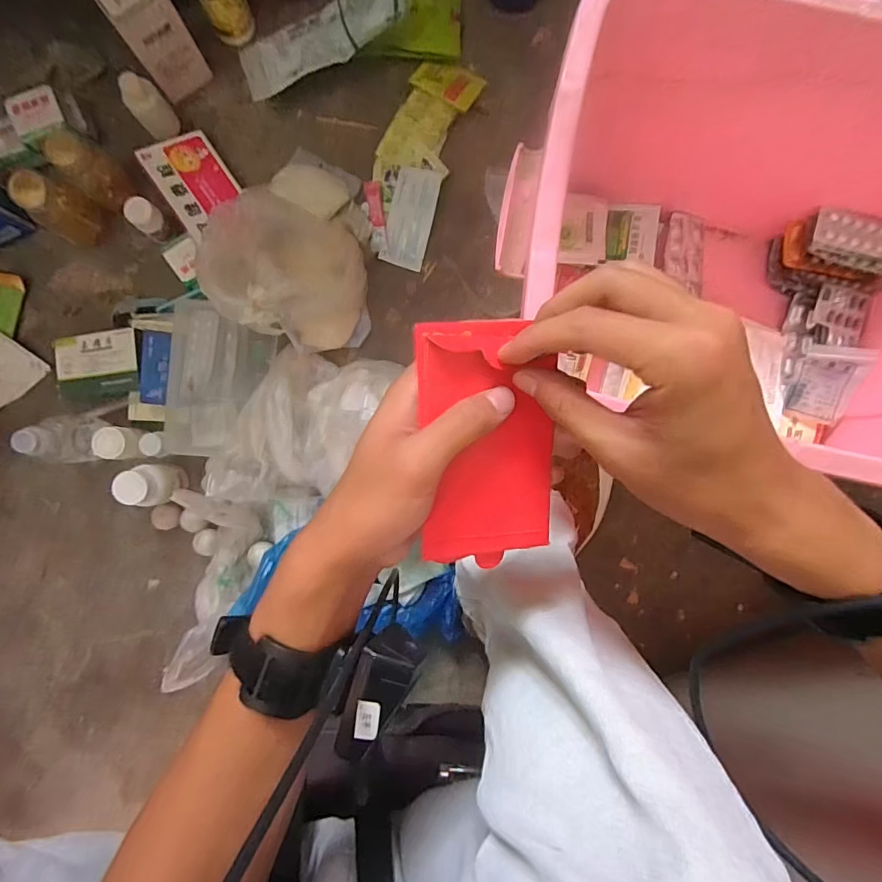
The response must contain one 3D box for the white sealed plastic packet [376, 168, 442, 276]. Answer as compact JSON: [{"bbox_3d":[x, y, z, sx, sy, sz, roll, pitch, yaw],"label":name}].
[{"bbox_3d":[-0.037,-0.271,0.578,0.053,0.009,0.114,15,100,-2],"label":"white sealed plastic packet"}]

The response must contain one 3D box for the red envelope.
[{"bbox_3d":[0.026,0.003,0.250,0.075,0.008,0.126,-5,102,-20],"label":"red envelope"}]

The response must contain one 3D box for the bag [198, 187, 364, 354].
[{"bbox_3d":[-0.163,-0.177,0.514,0.139,0.106,0.133,21,91,-3],"label":"bag"}]

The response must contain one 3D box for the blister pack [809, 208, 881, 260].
[{"bbox_3d":[0.449,-0.219,0.506,0.096,0.010,0.040,14,98,4],"label":"blister pack"}]

